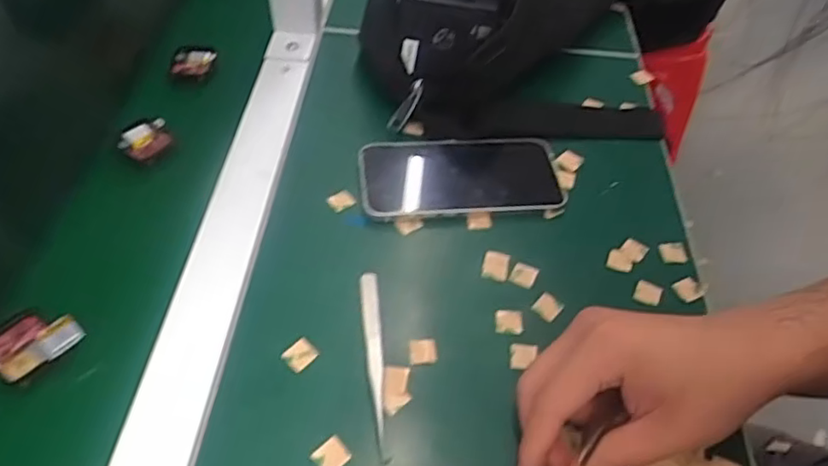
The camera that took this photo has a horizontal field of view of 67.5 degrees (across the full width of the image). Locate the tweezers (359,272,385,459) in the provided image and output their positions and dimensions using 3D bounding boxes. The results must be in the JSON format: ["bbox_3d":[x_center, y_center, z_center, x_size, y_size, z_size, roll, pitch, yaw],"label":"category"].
[{"bbox_3d":[-0.023,0.072,0.365,0.011,0.008,0.114,-4,51,-6],"label":"tweezers"}]

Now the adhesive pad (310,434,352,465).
[{"bbox_3d":[-0.043,0.117,0.326,0.017,0.004,0.016,-36,60,-27],"label":"adhesive pad"}]

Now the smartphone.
[{"bbox_3d":[0.036,-0.043,0.457,0.148,0.017,0.073,-5,51,-7],"label":"smartphone"}]

